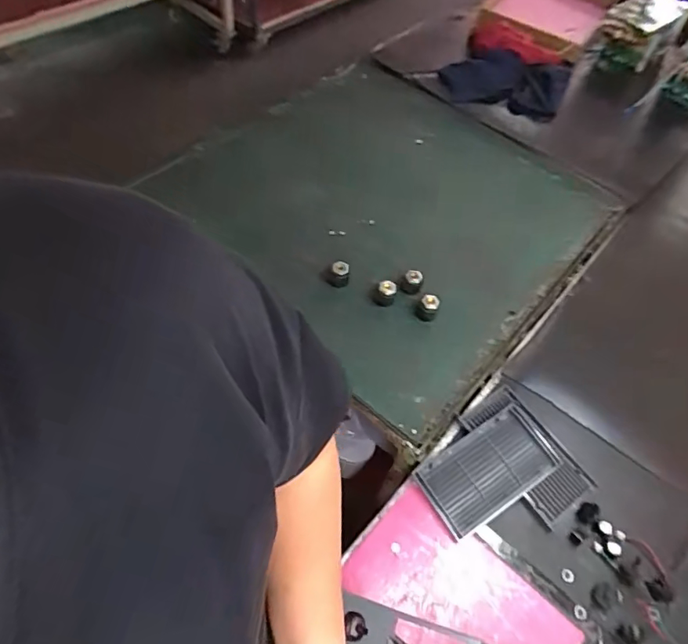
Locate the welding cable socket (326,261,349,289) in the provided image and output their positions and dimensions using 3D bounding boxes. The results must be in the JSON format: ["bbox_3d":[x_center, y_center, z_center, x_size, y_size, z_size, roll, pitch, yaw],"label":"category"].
[{"bbox_3d":[-0.012,-0.086,0.928,0.044,0.052,0.034,8,56,0],"label":"welding cable socket"}]

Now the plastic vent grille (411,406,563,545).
[{"bbox_3d":[0.219,0.220,0.757,0.207,0.026,0.118,-27,63,-22],"label":"plastic vent grille"}]

